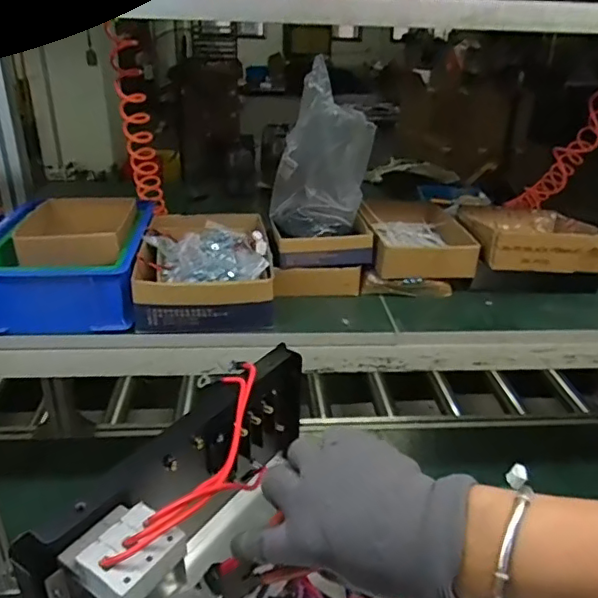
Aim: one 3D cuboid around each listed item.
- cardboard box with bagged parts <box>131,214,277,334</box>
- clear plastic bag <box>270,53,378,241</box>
[{"bbox_3d":[-0.130,-0.050,0.809,0.175,0.069,0.270,-2,27,-8],"label":"cardboard box with bagged parts"},{"bbox_3d":[0.031,-0.211,0.838,0.136,0.197,0.135,0,27,-4],"label":"clear plastic bag"}]

